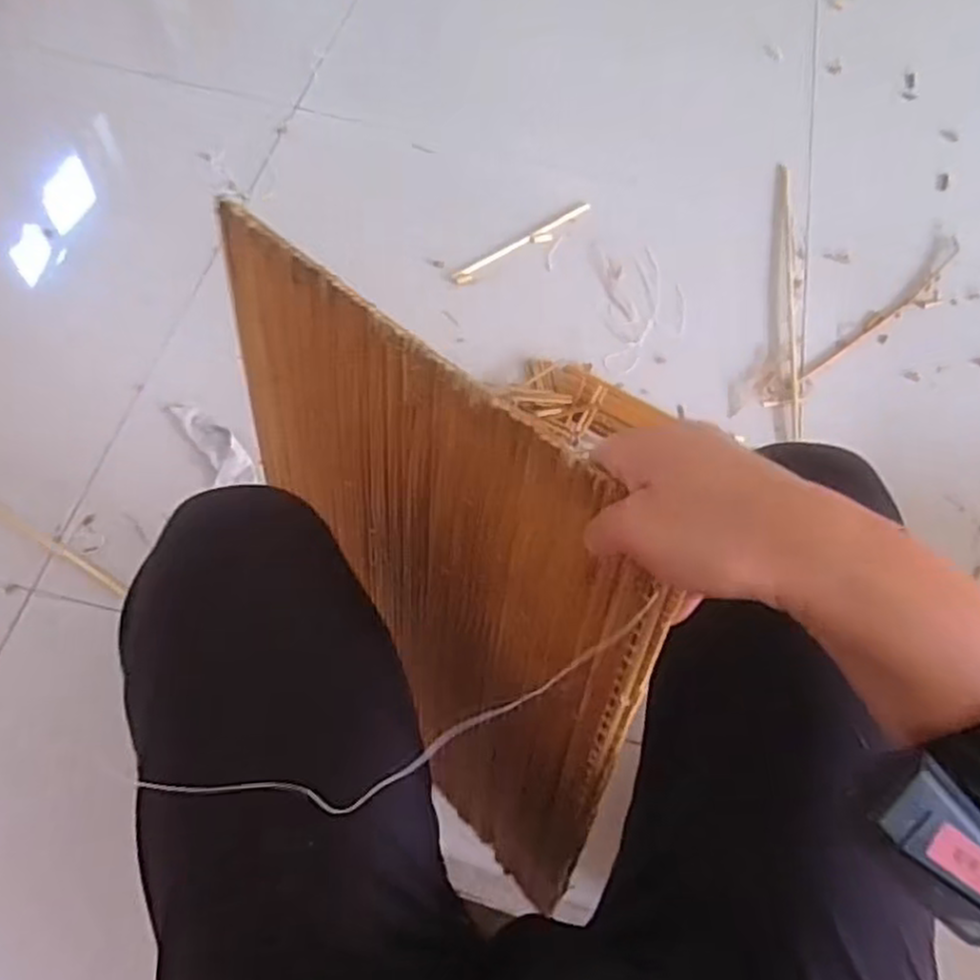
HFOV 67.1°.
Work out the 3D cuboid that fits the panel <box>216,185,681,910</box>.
[{"bbox_3d":[-0.068,0.065,0.529,0.012,0.417,0.393,-28,52,-34],"label":"panel"}]

